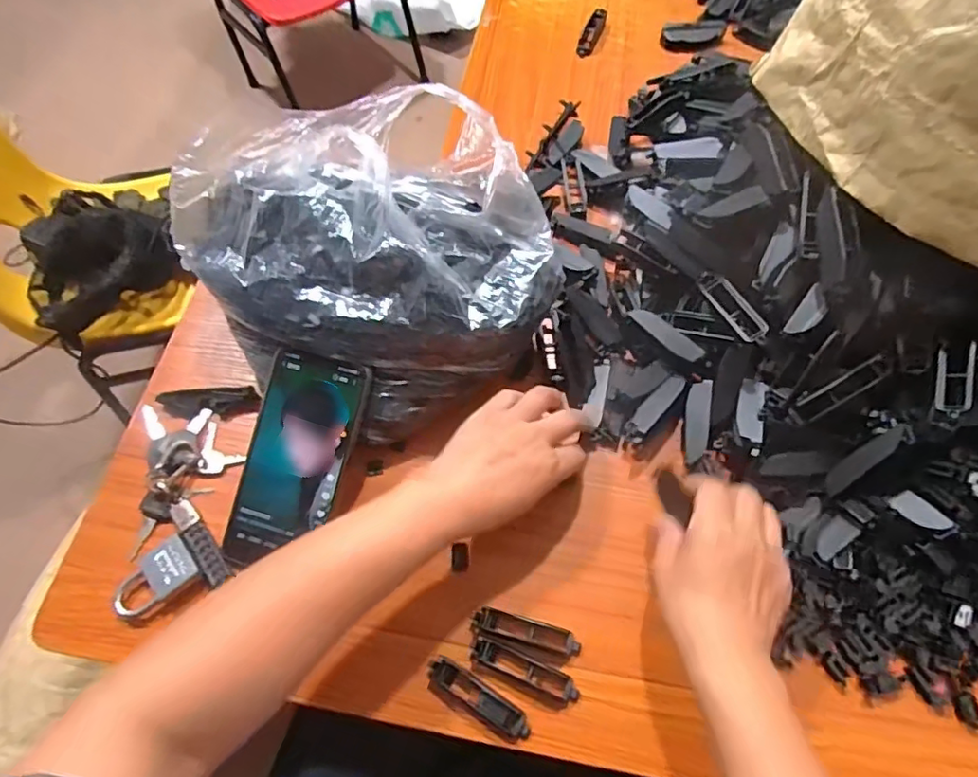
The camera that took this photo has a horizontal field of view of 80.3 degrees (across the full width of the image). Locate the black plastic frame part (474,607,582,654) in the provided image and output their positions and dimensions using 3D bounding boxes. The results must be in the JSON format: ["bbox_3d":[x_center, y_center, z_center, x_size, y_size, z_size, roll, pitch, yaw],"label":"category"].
[{"bbox_3d":[0.026,0.169,0.405,0.076,0.007,0.018,10,64,8],"label":"black plastic frame part"}]

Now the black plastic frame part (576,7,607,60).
[{"bbox_3d":[0.126,-0.433,0.703,0.019,0.020,0.081,18,66,11],"label":"black plastic frame part"}]

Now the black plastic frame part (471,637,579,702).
[{"bbox_3d":[0.025,0.192,0.395,0.076,0.009,0.015,20,66,12],"label":"black plastic frame part"}]

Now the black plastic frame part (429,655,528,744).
[{"bbox_3d":[-0.007,0.208,0.386,0.075,0.011,0.019,29,69,16],"label":"black plastic frame part"}]

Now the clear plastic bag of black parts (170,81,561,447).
[{"bbox_3d":[-0.093,-0.116,0.486,0.261,0.142,0.275,-27,65,-10],"label":"clear plastic bag of black parts"}]

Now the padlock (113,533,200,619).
[{"bbox_3d":[-0.247,0.140,0.425,0.060,0.012,0.037,-39,74,-6],"label":"padlock"}]

